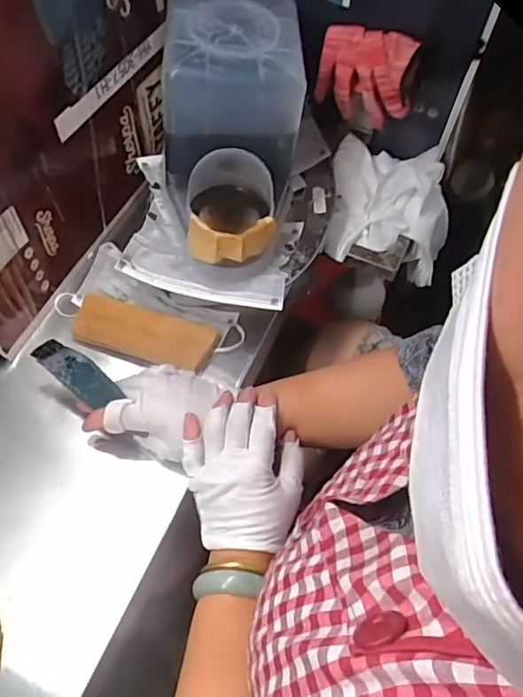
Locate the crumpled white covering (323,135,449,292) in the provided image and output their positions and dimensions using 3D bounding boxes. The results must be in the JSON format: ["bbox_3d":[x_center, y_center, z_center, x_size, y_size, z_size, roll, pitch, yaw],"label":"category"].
[{"bbox_3d":[0.159,-0.159,0.679,0.154,0.093,0.161,7,58,3],"label":"crumpled white covering"}]

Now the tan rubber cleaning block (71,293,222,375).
[{"bbox_3d":[-0.121,-0.015,0.581,0.143,0.034,0.051,15,59,8],"label":"tan rubber cleaning block"}]

